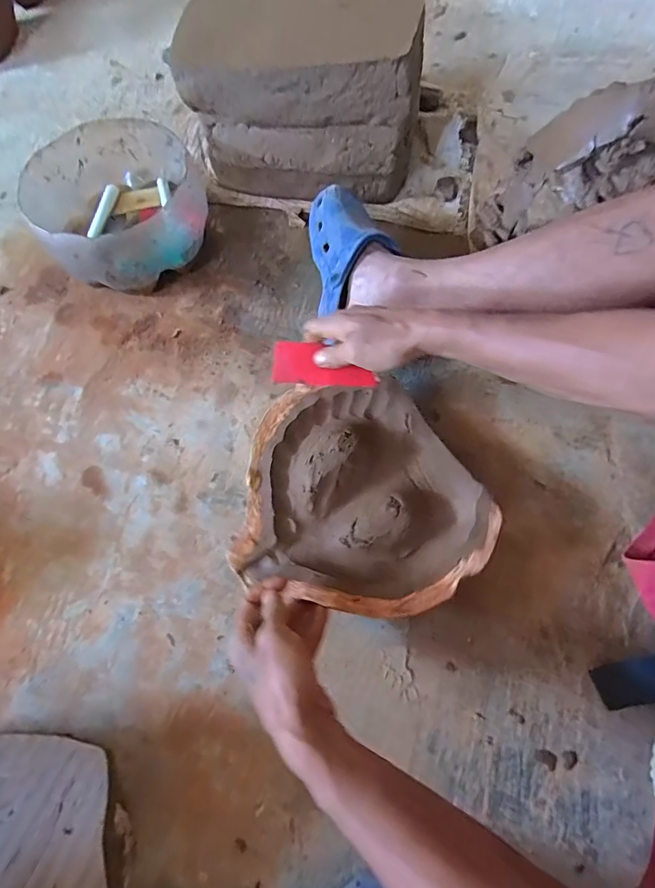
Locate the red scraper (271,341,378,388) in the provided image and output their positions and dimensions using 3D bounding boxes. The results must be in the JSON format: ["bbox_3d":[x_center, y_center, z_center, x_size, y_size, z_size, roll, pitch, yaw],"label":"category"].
[{"bbox_3d":[-0.003,-0.085,0.478,0.109,0.006,0.043,5,91,-4],"label":"red scraper"}]

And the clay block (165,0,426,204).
[{"bbox_3d":[-0.034,-0.501,0.651,0.309,0.237,0.185,2,68,3],"label":"clay block"}]

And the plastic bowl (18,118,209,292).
[{"bbox_3d":[-0.303,-0.348,0.670,0.233,0.123,0.239,-1,68,2],"label":"plastic bowl"}]

